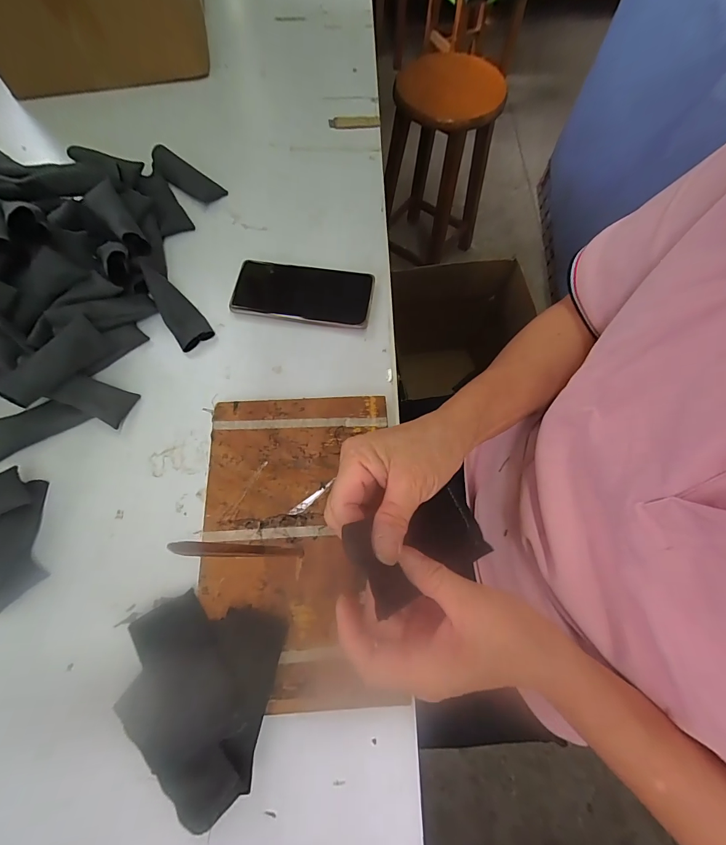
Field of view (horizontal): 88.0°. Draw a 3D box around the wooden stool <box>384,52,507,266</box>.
[{"bbox_3d":[0.228,-0.705,1.153,0.304,0.550,0.258,13,71,5],"label":"wooden stool"}]

